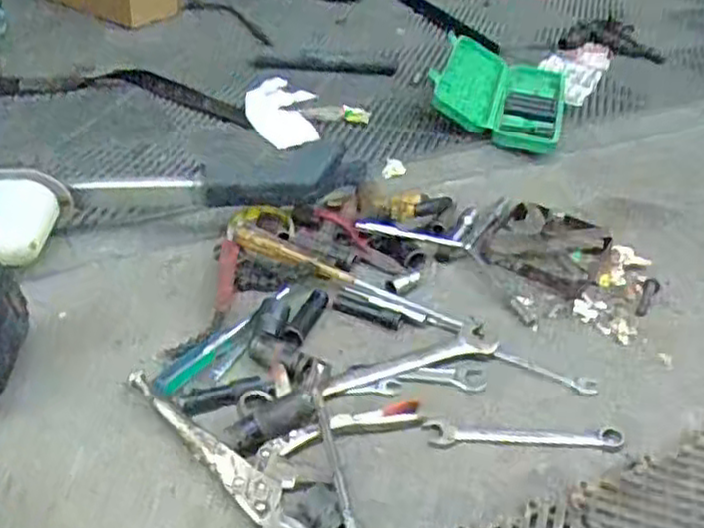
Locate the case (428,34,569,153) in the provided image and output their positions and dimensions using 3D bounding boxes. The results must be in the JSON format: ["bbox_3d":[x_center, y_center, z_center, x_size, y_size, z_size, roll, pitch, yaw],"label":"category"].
[{"bbox_3d":[0.249,-0.292,1.220,0.205,0.088,0.320,13,37,12],"label":"case"}]

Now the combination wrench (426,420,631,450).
[{"bbox_3d":[0.157,0.158,0.672,0.181,0.011,0.028,4,36,-3],"label":"combination wrench"}]

